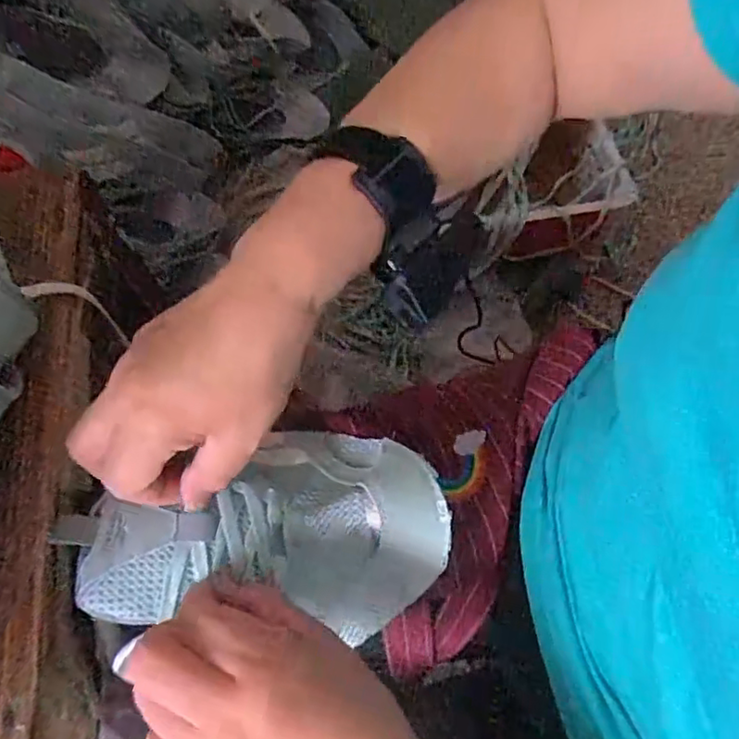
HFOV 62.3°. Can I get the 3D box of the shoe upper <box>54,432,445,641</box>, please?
[{"bbox_3d":[-0.057,0.090,0.334,0.194,0.041,0.112,-5,64,-13],"label":"shoe upper"}]

